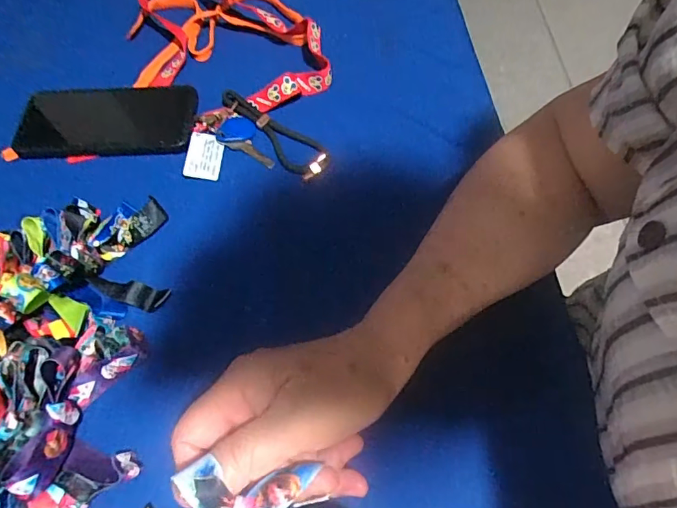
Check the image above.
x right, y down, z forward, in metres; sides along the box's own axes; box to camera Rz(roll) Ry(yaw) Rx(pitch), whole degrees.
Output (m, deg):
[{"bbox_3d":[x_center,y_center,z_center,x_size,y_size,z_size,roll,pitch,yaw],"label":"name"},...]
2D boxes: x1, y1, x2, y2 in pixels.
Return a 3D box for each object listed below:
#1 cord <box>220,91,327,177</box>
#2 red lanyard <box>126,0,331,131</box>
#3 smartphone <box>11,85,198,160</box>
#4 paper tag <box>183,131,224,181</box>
[{"bbox_3d":[-0.064,-0.112,0.434,0.128,0.011,0.038,36,69,19],"label":"cord"},{"bbox_3d":[-0.127,-0.229,0.487,0.170,0.030,0.232,-27,64,-11],"label":"red lanyard"},{"bbox_3d":[-0.221,-0.130,0.450,0.164,0.015,0.076,-1,62,2],"label":"smartphone"},{"bbox_3d":[-0.121,-0.089,0.429,0.031,0.004,0.047,8,65,-11],"label":"paper tag"}]

